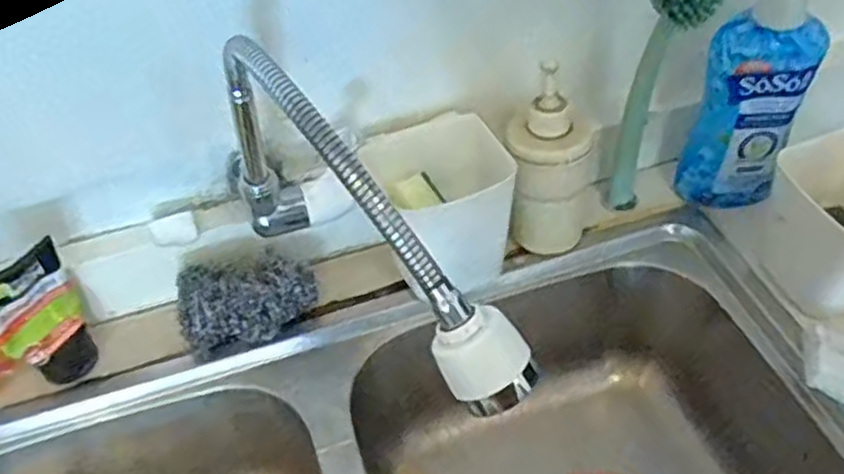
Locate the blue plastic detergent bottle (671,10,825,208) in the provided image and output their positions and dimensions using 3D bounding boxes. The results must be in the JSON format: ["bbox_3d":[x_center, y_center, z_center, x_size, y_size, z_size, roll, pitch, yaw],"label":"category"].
[{"bbox_3d":[0.288,-0.099,0.674,0.082,0.203,0.040,11,50,14],"label":"blue plastic detergent bottle"}]

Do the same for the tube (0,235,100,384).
[{"bbox_3d":[-0.305,0.076,0.614,0.037,0.138,0.071,33,58,29],"label":"tube"}]

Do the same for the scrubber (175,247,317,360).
[{"bbox_3d":[-0.150,0.059,0.656,0.114,0.078,0.072,-18,49,-13],"label":"scrubber"}]

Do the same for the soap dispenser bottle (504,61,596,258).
[{"bbox_3d":[0.111,-0.061,0.653,0.073,0.158,0.072,8,49,11],"label":"soap dispenser bottle"}]

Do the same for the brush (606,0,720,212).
[{"bbox_3d":[0.203,-0.124,0.645,0.052,0.267,0.058,12,50,14],"label":"brush"}]

